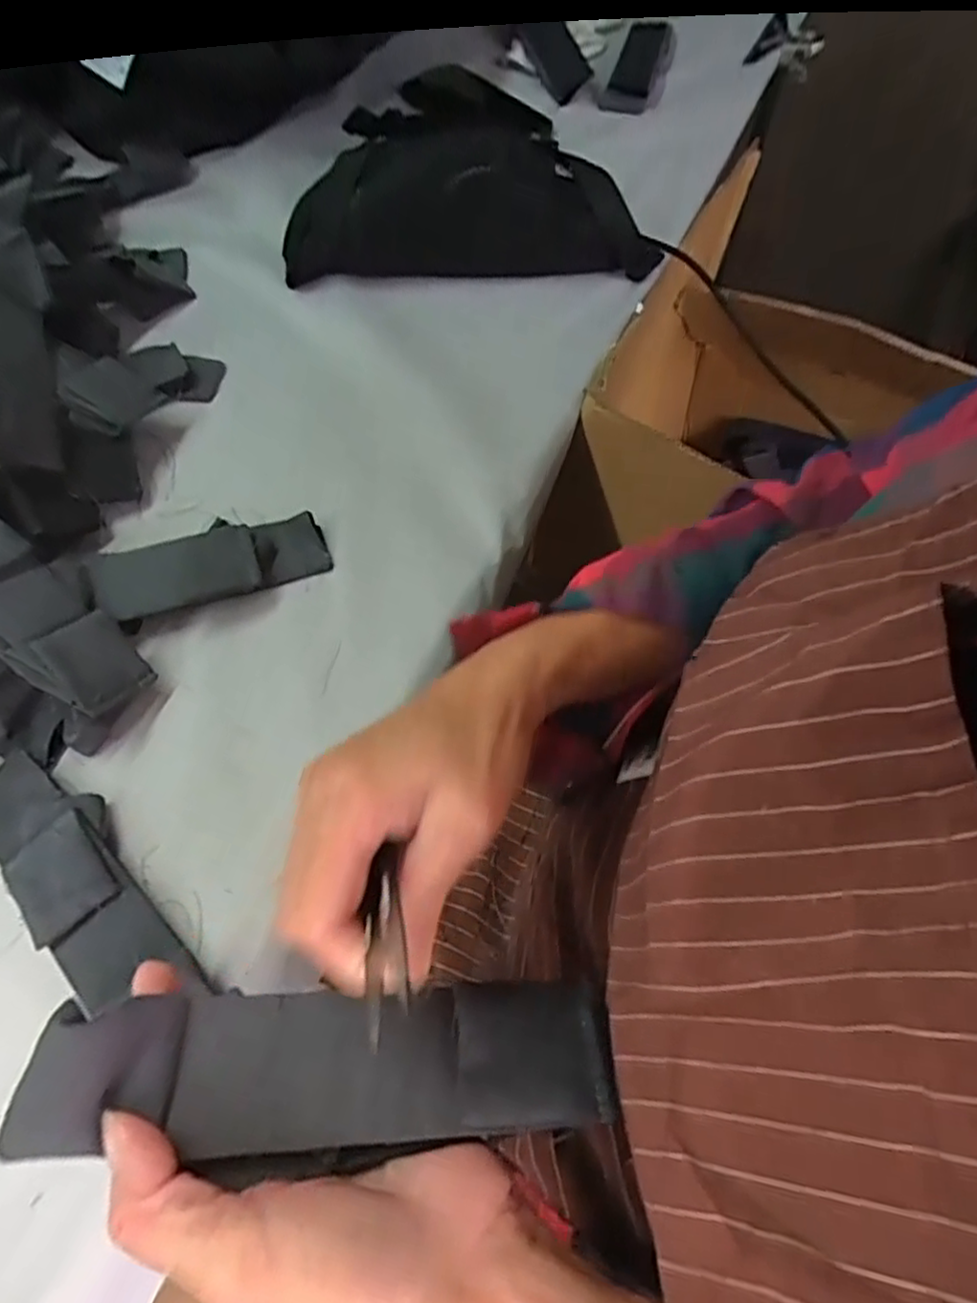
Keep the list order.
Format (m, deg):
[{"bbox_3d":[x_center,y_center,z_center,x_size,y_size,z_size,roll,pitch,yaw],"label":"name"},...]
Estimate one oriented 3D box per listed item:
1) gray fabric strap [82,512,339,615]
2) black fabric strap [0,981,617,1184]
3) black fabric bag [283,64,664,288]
[{"bbox_3d":[-0.176,-0.054,0.434,0.139,0.027,0.048,-18,65,-8],"label":"gray fabric strap"},{"bbox_3d":[-0.048,0.138,0.221,0.180,0.019,0.048,4,63,-11],"label":"black fabric strap"},{"bbox_3d":[-0.018,-0.376,0.545,0.285,0.105,0.120,-2,63,0],"label":"black fabric bag"}]

